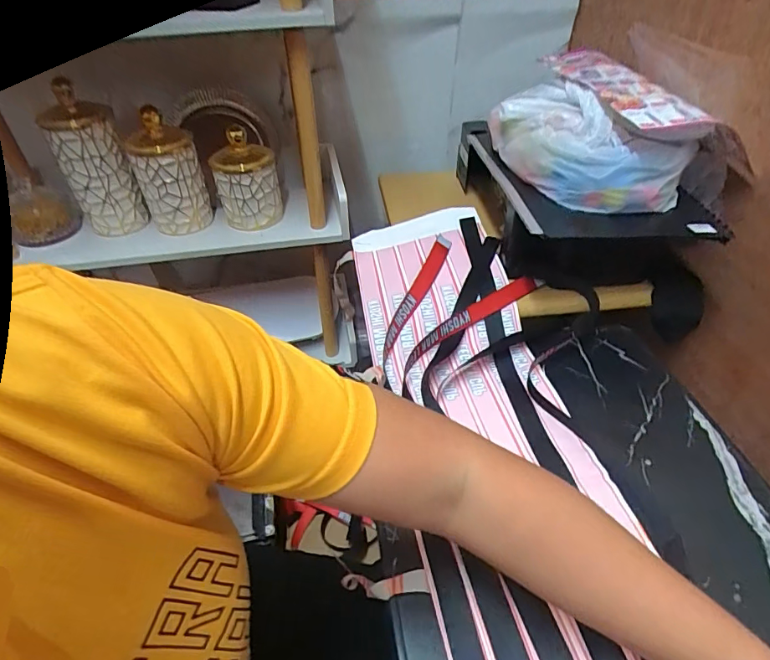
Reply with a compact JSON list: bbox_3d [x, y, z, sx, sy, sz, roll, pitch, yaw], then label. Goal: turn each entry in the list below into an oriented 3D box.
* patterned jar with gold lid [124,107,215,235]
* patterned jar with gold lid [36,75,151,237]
[{"bbox_3d":[-0.377,-0.270,0.818,0.104,0.177,0.091,-31,49,-29],"label":"patterned jar with gold lid"},{"bbox_3d":[-0.503,-0.292,0.807,0.104,0.229,0.094,-20,44,-20],"label":"patterned jar with gold lid"}]

